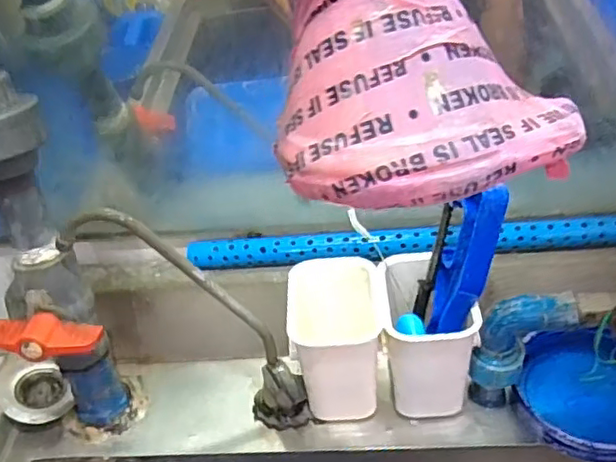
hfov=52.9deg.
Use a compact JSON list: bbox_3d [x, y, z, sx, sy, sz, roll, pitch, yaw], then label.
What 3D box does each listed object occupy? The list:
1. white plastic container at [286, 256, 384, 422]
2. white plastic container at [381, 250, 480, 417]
[{"bbox_3d":[0.024,0.091,0.516,0.075,0.109,0.083,-4,39,4],"label":"white plastic container"},{"bbox_3d":[0.096,0.085,0.507,0.066,0.107,0.088,-4,39,5],"label":"white plastic container"}]

